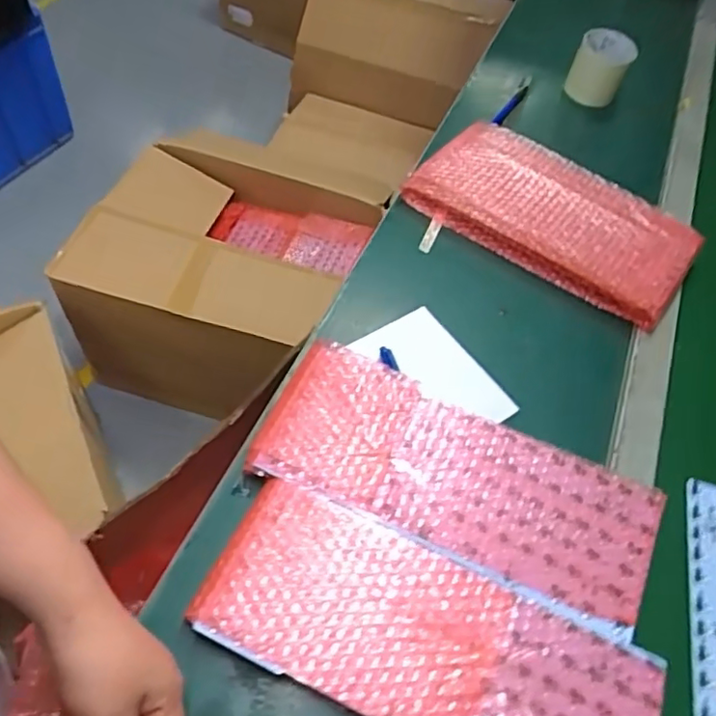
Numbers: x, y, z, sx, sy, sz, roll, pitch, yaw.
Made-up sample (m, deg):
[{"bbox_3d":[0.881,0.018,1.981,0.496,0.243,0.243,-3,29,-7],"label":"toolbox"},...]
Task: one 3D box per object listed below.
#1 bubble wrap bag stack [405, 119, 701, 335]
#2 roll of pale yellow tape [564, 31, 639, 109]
[{"bbox_3d":[0.230,-0.171,0.718,0.309,0.038,0.170,33,57,15],"label":"bubble wrap bag stack"},{"bbox_3d":[0.352,-0.420,0.890,0.080,0.076,0.086,22,57,11],"label":"roll of pale yellow tape"}]

